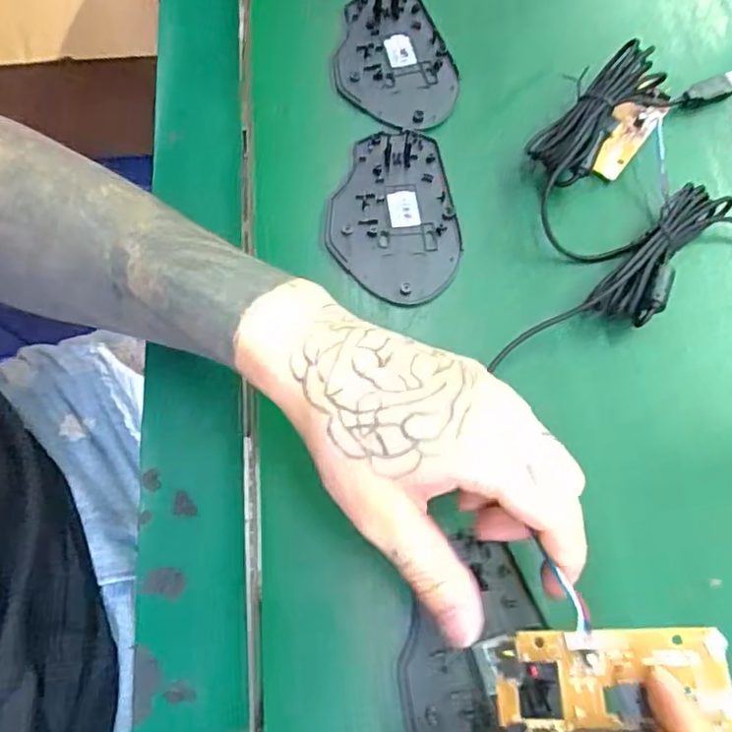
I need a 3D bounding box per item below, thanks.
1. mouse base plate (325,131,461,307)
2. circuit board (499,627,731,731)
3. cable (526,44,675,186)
[{"bbox_3d":[0.014,-0.086,0.353,0.072,0.005,0.108,-4,70,-4],"label":"mouse base plate"},{"bbox_3d":[0.087,0.117,0.216,0.077,0.009,0.045,-10,60,15],"label":"circuit board"},{"bbox_3d":[0.135,-0.144,0.366,0.038,0.030,0.111,43,74,12],"label":"cable"}]

